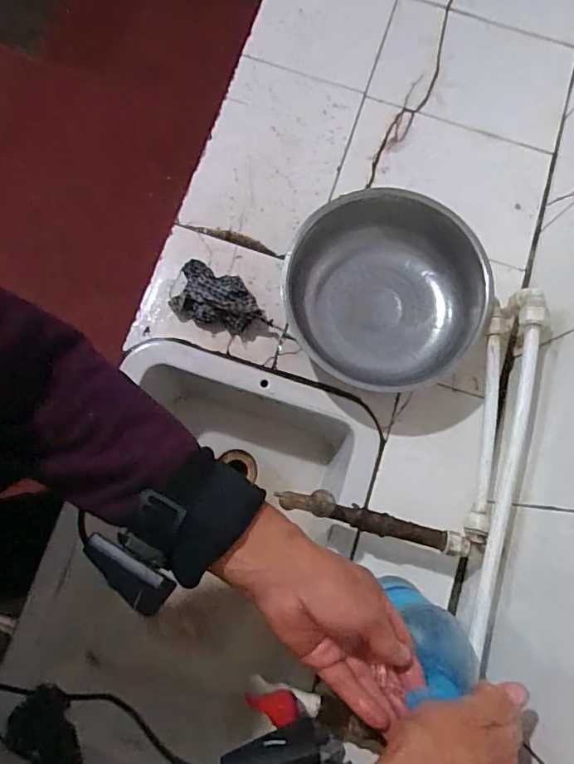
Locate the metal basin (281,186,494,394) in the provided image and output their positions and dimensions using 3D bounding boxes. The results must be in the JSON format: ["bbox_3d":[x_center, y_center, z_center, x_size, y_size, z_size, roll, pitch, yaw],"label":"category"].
[{"bbox_3d":[0.131,-0.118,0.687,0.263,0.084,0.270,0,78,-2],"label":"metal basin"}]

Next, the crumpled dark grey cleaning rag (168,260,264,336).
[{"bbox_3d":[-0.095,-0.117,0.701,0.134,0.041,0.082,25,79,3],"label":"crumpled dark grey cleaning rag"}]

